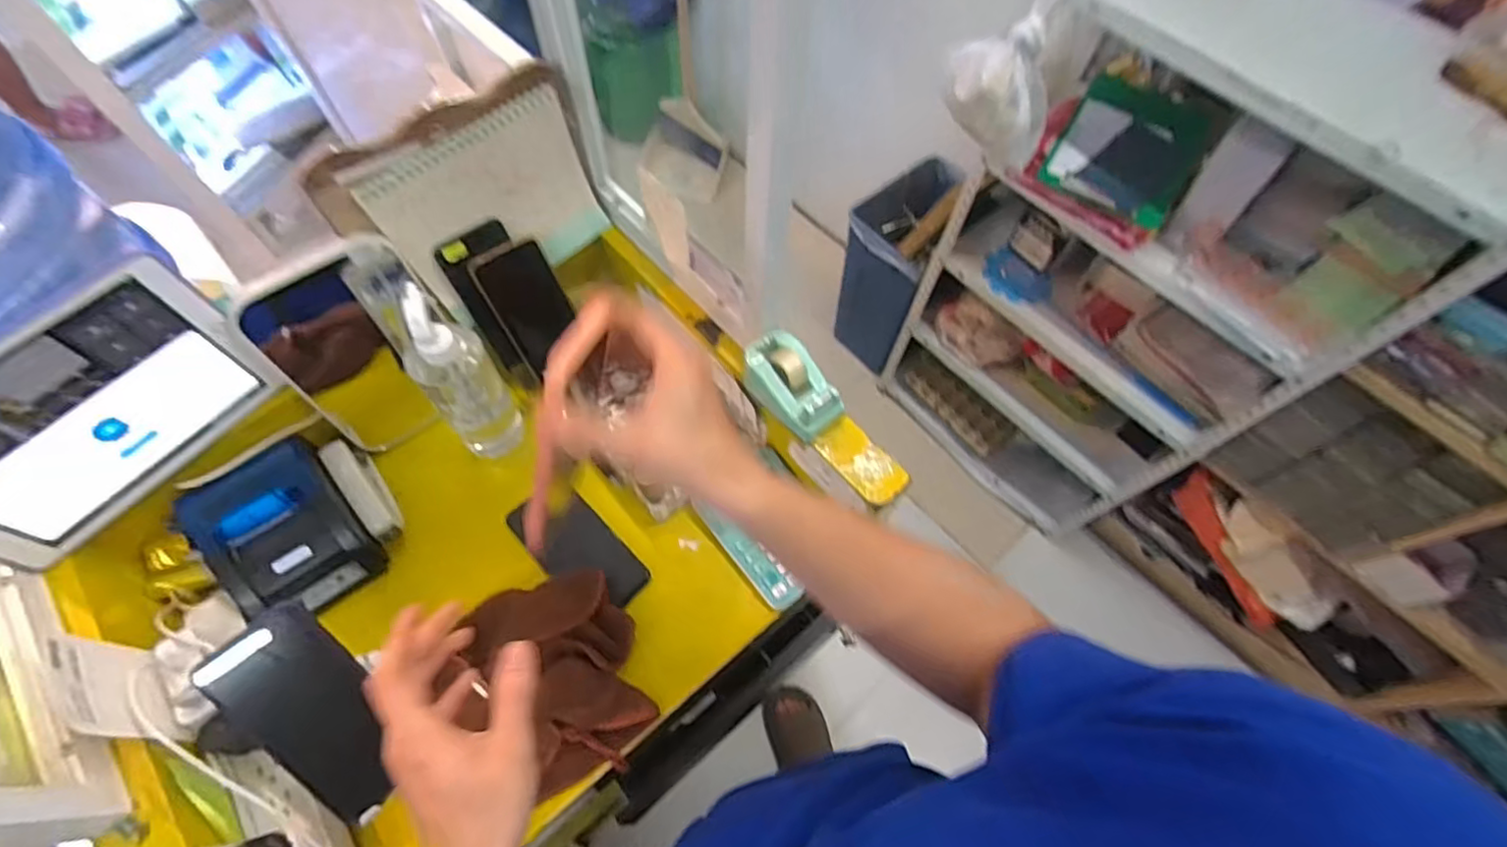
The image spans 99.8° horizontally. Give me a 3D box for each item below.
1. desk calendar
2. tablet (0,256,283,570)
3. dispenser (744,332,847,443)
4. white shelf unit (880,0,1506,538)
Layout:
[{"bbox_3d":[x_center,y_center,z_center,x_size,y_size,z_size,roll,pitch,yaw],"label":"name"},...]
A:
[{"bbox_3d":[-0.268,-0.215,0.620,0.242,0.176,0.056,-32,69,-17],"label":"desk calendar"},{"bbox_3d":[-0.525,-0.001,0.503,0.013,0.163,0.239,33,68,24],"label":"tablet"},{"bbox_3d":[0.036,-0.036,0.603,0.057,0.047,0.104,-34,69,-18],"label":"dispenser"},{"bbox_3d":[0.628,-0.172,1.204,0.273,1.092,0.572,-31,68,-17],"label":"white shelf unit"}]

